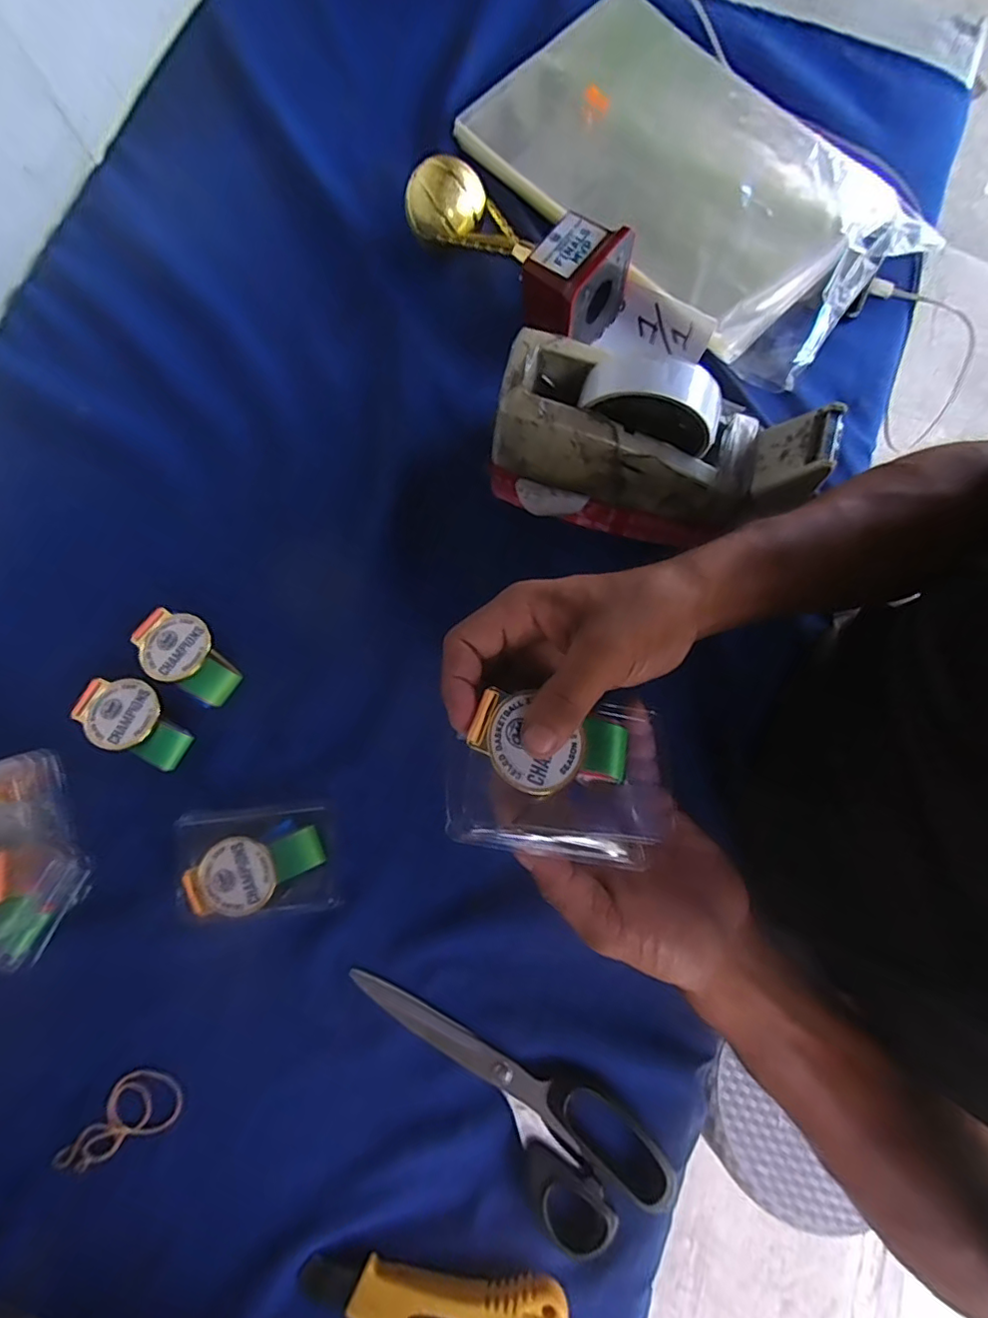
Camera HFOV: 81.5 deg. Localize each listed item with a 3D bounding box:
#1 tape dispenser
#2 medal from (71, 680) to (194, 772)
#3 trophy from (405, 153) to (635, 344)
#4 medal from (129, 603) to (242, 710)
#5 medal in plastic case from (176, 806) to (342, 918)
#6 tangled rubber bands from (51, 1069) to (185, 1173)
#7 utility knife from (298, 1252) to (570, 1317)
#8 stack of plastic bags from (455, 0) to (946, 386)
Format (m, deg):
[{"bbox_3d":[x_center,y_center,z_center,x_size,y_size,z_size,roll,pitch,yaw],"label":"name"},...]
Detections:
[{"bbox_3d":[0.102,-0.135,0.370,0.203,0.105,0.085,11,80,3],"label":"tape dispenser"},{"bbox_3d":[-0.249,0.043,0.398,0.078,0.015,0.047,30,82,6],"label":"medal"},{"bbox_3d":[0.015,-0.317,0.437,0.173,0.059,0.080,41,83,7],"label":"trophy"},{"bbox_3d":[-0.216,-0.004,0.405,0.077,0.016,0.047,31,82,6],"label":"medal"},{"bbox_3d":[-0.156,0.133,0.379,0.102,0.015,0.065,-3,80,0],"label":"medal in plastic case"},{"bbox_3d":[-0.238,0.287,0.359,0.083,0.010,0.039,-23,80,-3],"label":"tangled rubber bands"},{"bbox_3d":[-0.036,0.372,0.328,0.151,0.027,0.035,1,80,1],"label":"utility knife"},{"bbox_3d":[0.163,-0.394,0.468,0.201,0.032,0.345,-44,82,-7],"label":"stack of plastic bags"}]

